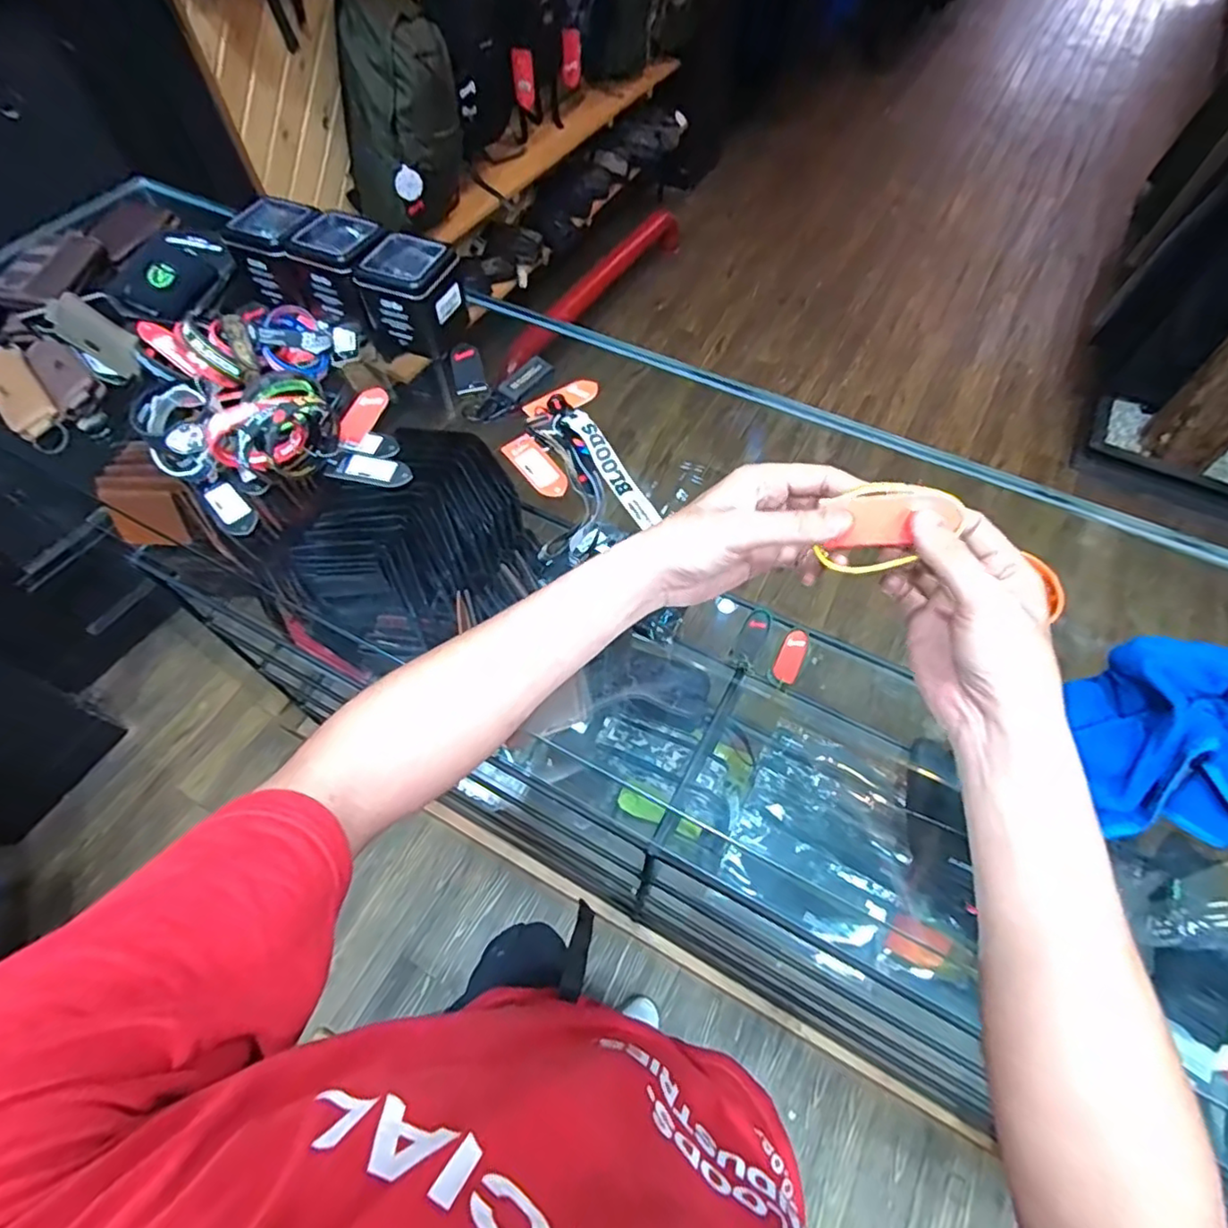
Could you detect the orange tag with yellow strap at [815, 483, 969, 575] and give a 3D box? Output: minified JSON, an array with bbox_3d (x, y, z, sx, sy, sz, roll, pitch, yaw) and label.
[{"bbox_3d":[0.155,-0.046,0.349,0.065,0.055,0.017,14,16,17],"label":"orange tag with yellow strap"}]

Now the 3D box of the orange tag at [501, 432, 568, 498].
[{"bbox_3d":[-0.069,-0.132,0.550,0.030,0.008,0.078,-34,69,-19],"label":"orange tag"}]

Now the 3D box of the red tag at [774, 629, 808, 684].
[{"bbox_3d":[0.220,0.053,0.764,0.029,0.007,0.076,24,62,13],"label":"red tag"}]

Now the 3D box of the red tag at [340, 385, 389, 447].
[{"bbox_3d":[-0.234,-0.186,0.575,0.025,0.007,0.081,27,55,-21],"label":"red tag"}]

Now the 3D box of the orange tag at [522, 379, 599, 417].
[{"bbox_3d":[-0.049,-0.207,0.594,0.078,0.008,0.028,-28,74,-19],"label":"orange tag"}]

